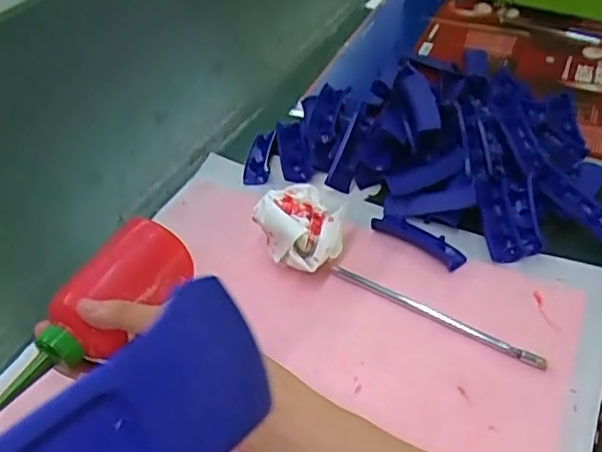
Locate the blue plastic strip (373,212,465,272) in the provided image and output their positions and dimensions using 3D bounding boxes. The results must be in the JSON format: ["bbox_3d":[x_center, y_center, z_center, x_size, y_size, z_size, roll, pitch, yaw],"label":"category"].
[{"bbox_3d":[0.103,0.013,0.524,0.082,0.020,0.021,29,53,28],"label":"blue plastic strip"}]

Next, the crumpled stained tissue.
[{"bbox_3d":[-0.004,-0.002,0.502,0.072,0.044,0.060,30,53,28],"label":"crumpled stained tissue"}]

